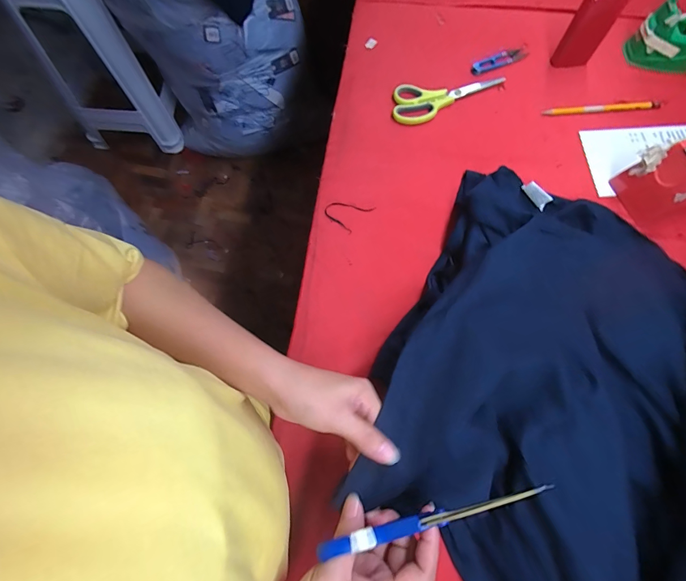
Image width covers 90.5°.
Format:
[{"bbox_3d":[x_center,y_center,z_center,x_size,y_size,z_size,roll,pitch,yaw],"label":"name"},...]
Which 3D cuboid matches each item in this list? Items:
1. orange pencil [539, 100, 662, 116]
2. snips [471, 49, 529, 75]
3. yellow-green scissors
[{"bbox_3d":[0.392,-0.277,0.514,0.180,0.007,0.015,-4,72,0],"label":"orange pencil"},{"bbox_3d":[0.251,-0.369,0.549,0.090,0.007,0.023,-24,73,-6],"label":"snips"},{"bbox_3d":[0.159,-0.313,0.530,0.186,0.009,0.071,-26,74,-7],"label":"yellow-green scissors"}]

